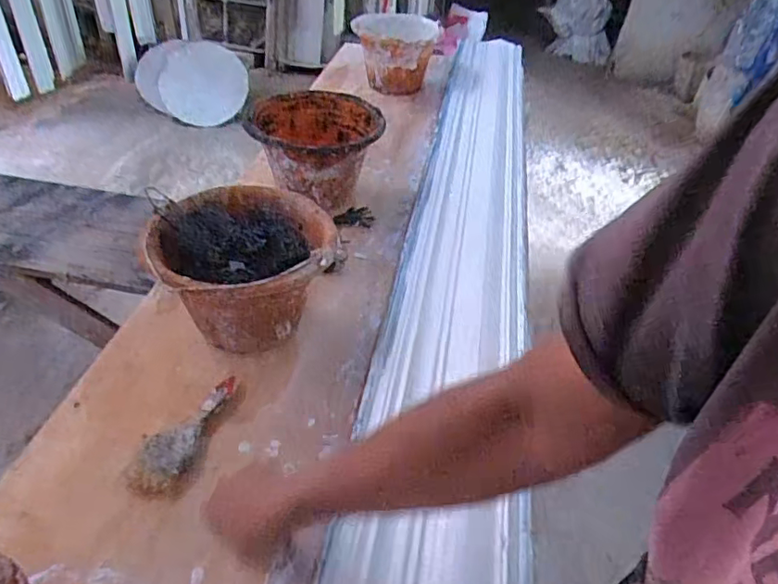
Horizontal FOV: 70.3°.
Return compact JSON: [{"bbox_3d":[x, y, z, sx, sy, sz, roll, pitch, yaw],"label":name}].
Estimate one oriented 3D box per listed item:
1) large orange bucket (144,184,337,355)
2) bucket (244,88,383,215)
[{"bbox_3d":[-0.202,-0.033,0.797,0.233,0.164,0.236,3,40,-3],"label":"large orange bucket"},{"bbox_3d":[-0.141,-0.275,1.100,0.235,0.160,0.241,8,40,2],"label":"bucket"}]

